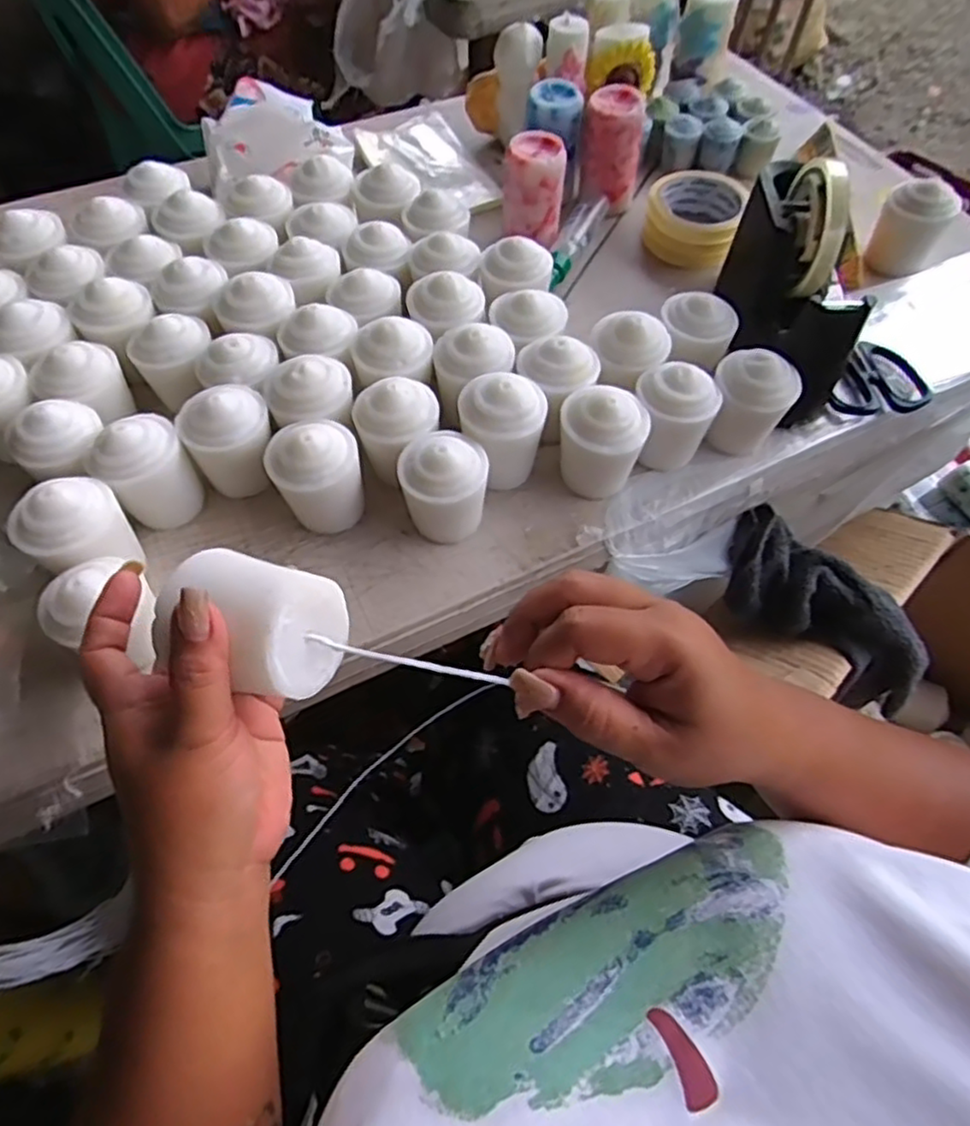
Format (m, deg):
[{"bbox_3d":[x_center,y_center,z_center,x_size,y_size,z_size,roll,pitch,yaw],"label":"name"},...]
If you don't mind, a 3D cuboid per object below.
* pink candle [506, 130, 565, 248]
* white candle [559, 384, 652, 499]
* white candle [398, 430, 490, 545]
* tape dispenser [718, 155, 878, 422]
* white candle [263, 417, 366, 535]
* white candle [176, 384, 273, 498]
[{"bbox_3d":[0.043,-0.322,0.592,0.048,0.080,0.054,0,60,-1],"label":"pink candle"},{"bbox_3d":[0.077,-0.077,0.453,0.056,0.072,0.055,12,60,6],"label":"white candle"},{"bbox_3d":[-0.027,-0.050,0.445,0.054,0.070,0.049,6,60,2],"label":"white candle"},{"bbox_3d":[0.227,-0.207,0.498,0.066,0.124,0.192,-1,60,-2],"label":"tape dispenser"},{"bbox_3d":[-0.109,-0.054,0.448,0.055,0.073,0.051,1,60,-1],"label":"white candle"},{"bbox_3d":[-0.169,-0.078,0.458,0.055,0.074,0.051,1,60,-1],"label":"white candle"}]

